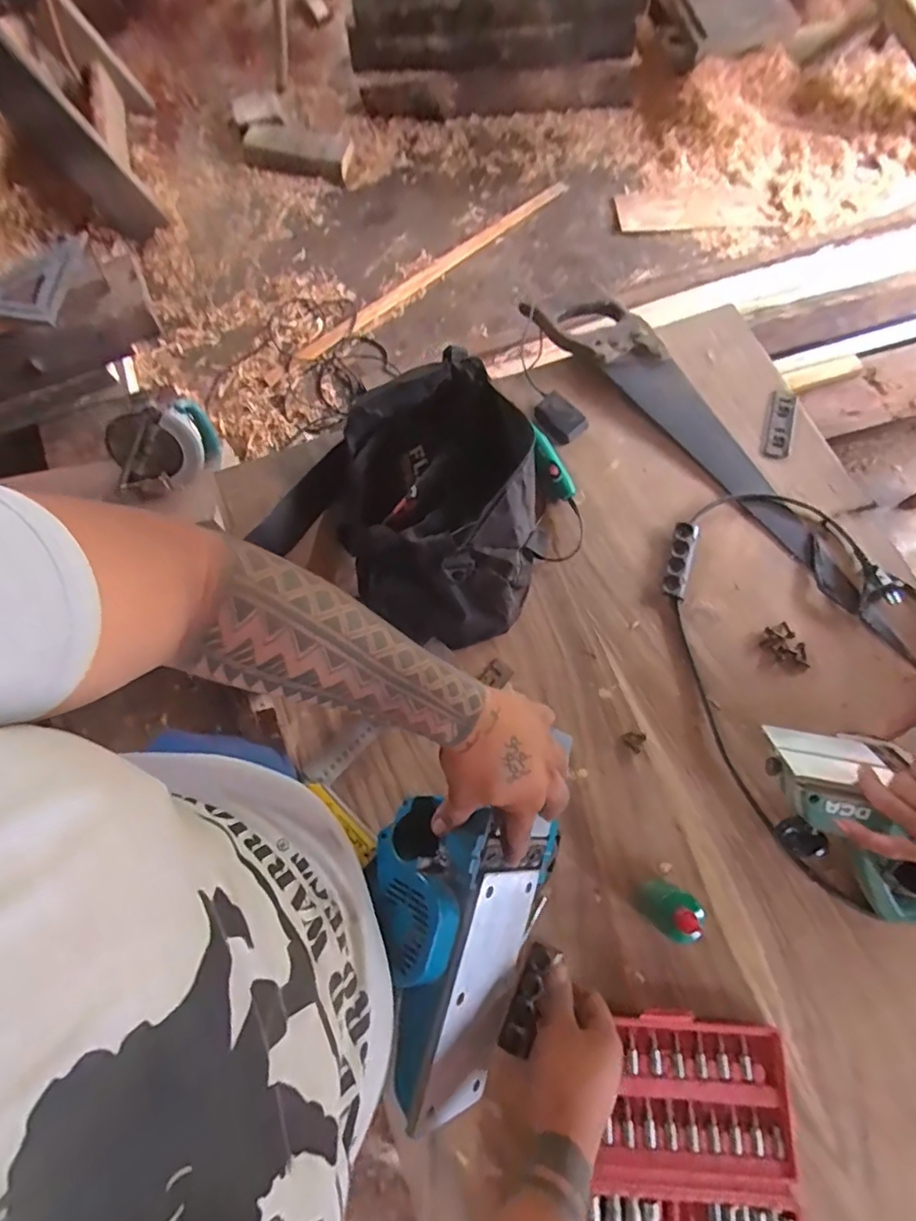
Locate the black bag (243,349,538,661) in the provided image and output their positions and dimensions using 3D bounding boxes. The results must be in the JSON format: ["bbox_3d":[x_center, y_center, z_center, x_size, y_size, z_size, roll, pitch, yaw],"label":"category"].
[{"bbox_3d":[-0.033,-0.138,0.689,0.325,0.123,0.310,35,76,10],"label":"black bag"}]

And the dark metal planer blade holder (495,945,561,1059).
[{"bbox_3d":[0.076,0.417,0.584,0.030,0.017,0.107,22,79,9],"label":"dark metal planer blade holder"}]

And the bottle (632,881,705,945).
[{"bbox_3d":[0.219,0.312,0.567,0.061,0.090,0.048,14,68,6],"label":"bottle"}]

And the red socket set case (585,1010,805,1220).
[{"bbox_3d":[0.227,0.548,0.532,0.207,0.032,0.256,5,74,2],"label":"red socket set case"}]

